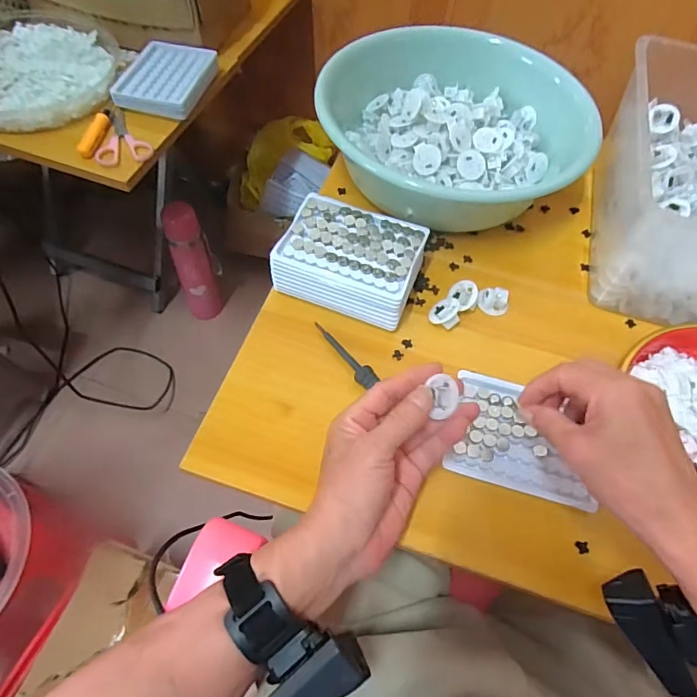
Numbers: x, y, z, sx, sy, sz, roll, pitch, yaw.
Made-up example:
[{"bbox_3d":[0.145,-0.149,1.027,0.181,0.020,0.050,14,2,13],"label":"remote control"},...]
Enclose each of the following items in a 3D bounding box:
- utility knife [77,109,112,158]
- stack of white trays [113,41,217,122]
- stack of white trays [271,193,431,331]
[{"bbox_3d":[-0.306,-0.263,0.572,0.020,0.015,0.083,6,59,3],"label":"utility knife"},{"bbox_3d":[-0.241,-0.355,0.624,0.104,0.025,0.129,14,60,7],"label":"stack of white trays"},{"bbox_3d":[0.002,-0.085,0.471,0.132,0.053,0.108,20,61,11],"label":"stack of white trays"}]

